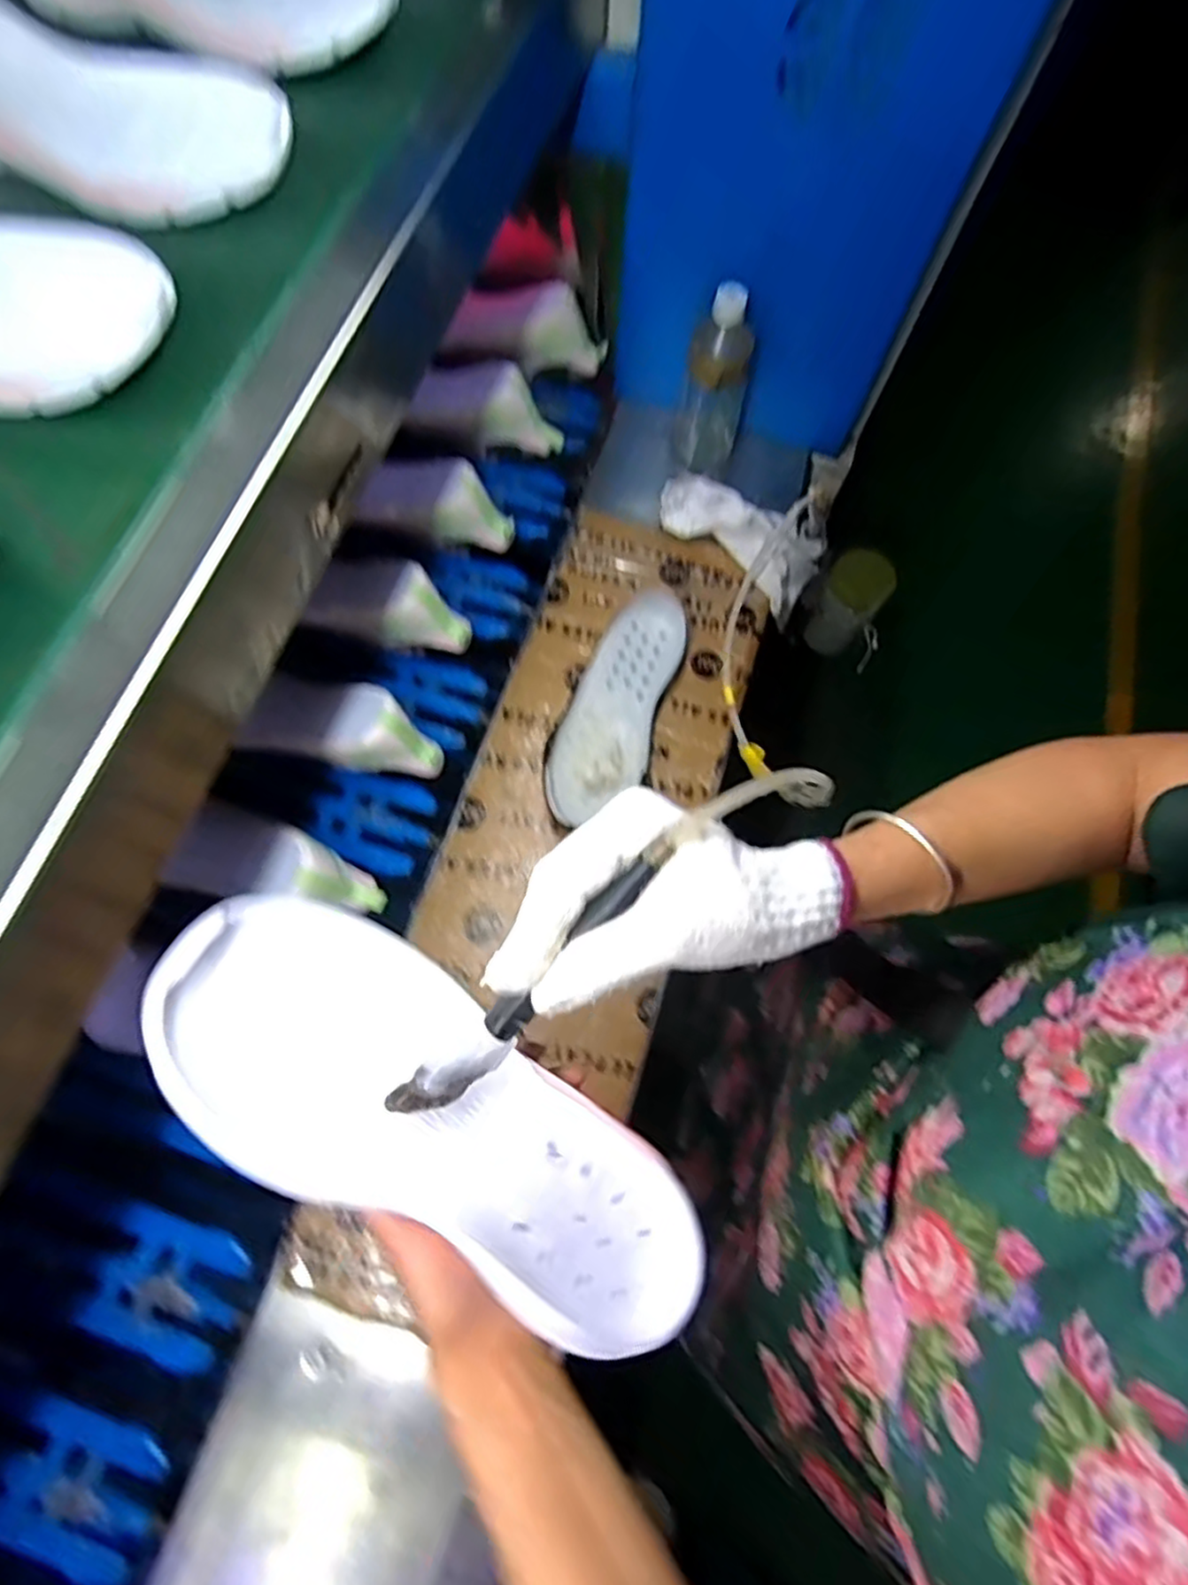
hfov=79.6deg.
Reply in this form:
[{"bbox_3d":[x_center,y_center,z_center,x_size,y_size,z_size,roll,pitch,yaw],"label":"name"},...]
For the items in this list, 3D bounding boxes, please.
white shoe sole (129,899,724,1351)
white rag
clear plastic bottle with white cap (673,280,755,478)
[{"bbox_3d":[-0.058,0.149,0.309,0.277,0.038,0.104,43,55,-17],"label":"white shoe sole"},{"bbox_3d":[0.154,-0.269,0.775,0.189,0.079,0.076,33,75,-5],"label":"white rag"},{"bbox_3d":[0.128,-0.427,0.758,0.067,0.221,0.060,15,73,3],"label":"clear plastic bottle with white cap"}]

